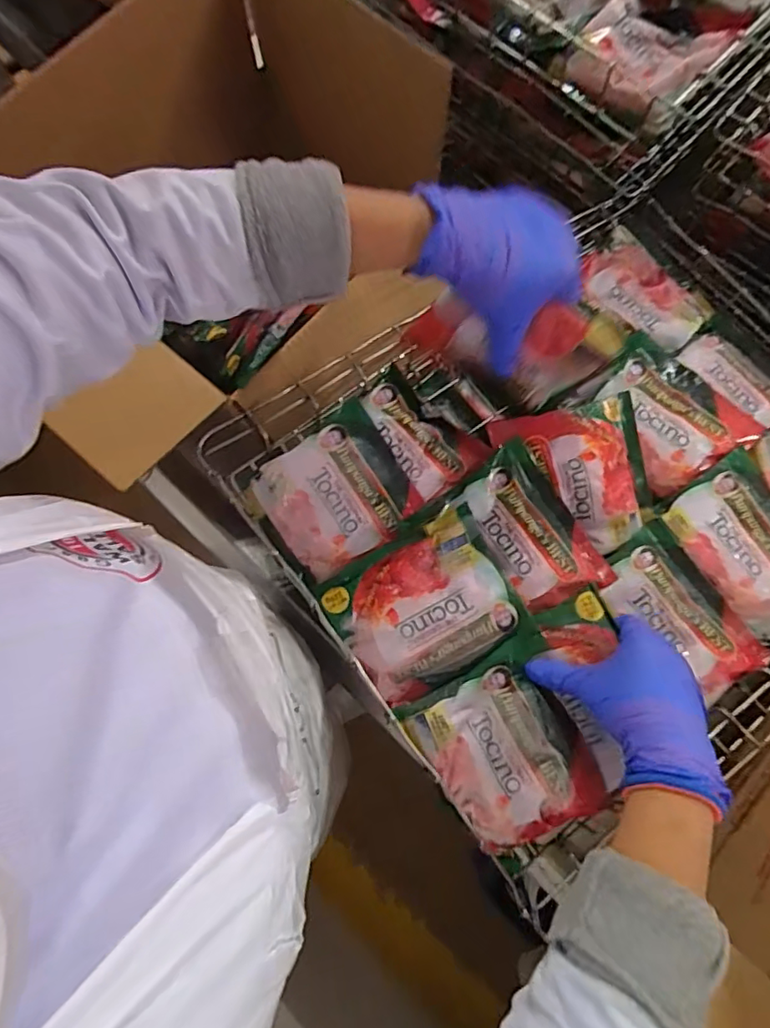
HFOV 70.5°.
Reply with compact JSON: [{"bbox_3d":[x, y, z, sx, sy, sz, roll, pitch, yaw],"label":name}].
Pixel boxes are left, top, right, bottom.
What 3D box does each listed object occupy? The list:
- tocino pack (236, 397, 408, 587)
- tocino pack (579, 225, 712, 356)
[{"bbox_3d":[-0.047,-0.017,0.472,0.129,0.021,0.118,-32,79,-6],"label":"tocino pack"},{"bbox_3d":[0.261,-0.222,0.553,0.128,0.017,0.090,41,81,9],"label":"tocino pack"}]

